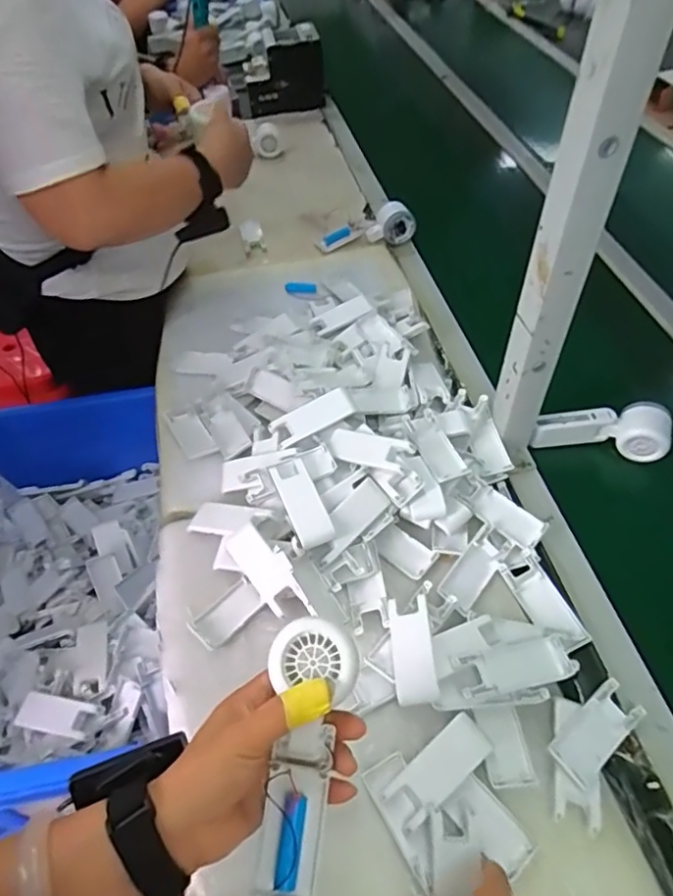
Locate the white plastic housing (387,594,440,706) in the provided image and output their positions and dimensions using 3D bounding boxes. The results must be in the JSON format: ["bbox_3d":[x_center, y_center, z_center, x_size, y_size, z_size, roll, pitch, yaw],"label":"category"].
[{"bbox_3d":[0.071,0.190,0.549,0.038,0.013,0.097,-3,51,-2],"label":"white plastic housing"}]

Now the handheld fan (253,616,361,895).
[{"bbox_3d":[-0.022,0.194,0.365,0.053,0.026,0.166,7,84,6],"label":"handheld fan"}]

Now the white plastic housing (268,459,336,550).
[{"bbox_3d":[-0.037,0.057,0.617,0.037,0.018,0.101,-25,69,-3],"label":"white plastic housing"}]

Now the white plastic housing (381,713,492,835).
[{"bbox_3d":[0.087,0.273,0.491,0.097,0.007,0.039,-33,58,-23],"label":"white plastic housing"}]

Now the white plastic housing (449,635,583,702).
[{"bbox_3d":[0.164,0.203,0.536,0.109,0.022,0.044,-12,52,-9],"label":"white plastic housing"}]

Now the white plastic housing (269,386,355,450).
[{"bbox_3d":[-0.029,-0.035,0.674,0.098,0.013,0.035,-27,55,-3],"label":"white plastic housing"}]

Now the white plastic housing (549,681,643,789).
[{"bbox_3d":[0.225,0.246,0.502,0.101,0.008,0.039,-25,52,-32],"label":"white plastic housing"}]

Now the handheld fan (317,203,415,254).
[{"bbox_3d":[0.050,-0.395,1.021,0.169,0.054,0.057,-8,52,-6],"label":"handheld fan"}]

